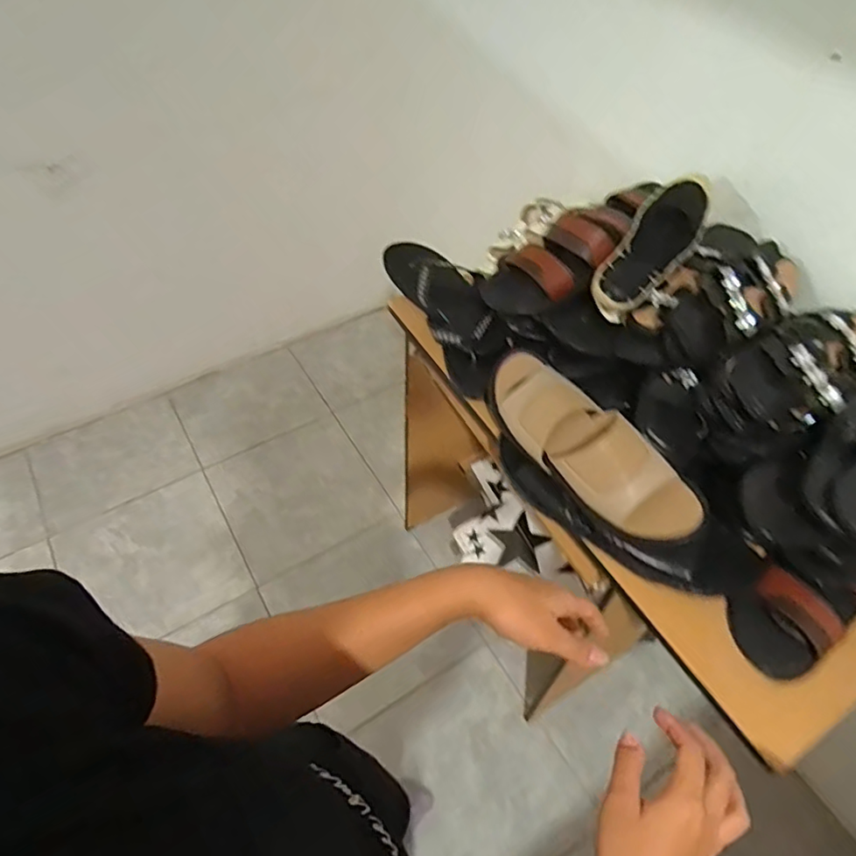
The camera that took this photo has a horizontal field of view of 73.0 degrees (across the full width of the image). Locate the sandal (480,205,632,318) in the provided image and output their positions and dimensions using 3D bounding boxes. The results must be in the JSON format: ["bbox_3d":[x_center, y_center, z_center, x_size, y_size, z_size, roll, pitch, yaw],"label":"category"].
[{"bbox_3d":[0.185,-0.220,0.779,0.228,0.061,0.096,-37,61,-9],"label":"sandal"}]

